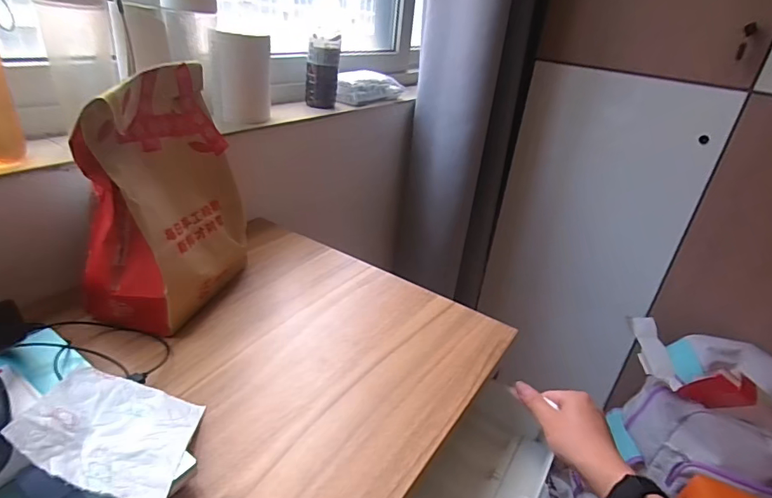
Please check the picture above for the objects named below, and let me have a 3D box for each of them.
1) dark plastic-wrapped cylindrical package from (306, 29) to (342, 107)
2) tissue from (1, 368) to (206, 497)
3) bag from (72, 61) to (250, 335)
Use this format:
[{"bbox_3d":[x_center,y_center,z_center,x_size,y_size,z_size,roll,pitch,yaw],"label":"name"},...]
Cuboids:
[{"bbox_3d":[-0.123,-0.342,0.878,0.064,0.126,0.052,3,28,-7],"label":"dark plastic-wrapped cylindrical package"},{"bbox_3d":[-0.213,0.138,0.360,0.113,0.020,0.116,23,13,-13],"label":"tissue"},{"bbox_3d":[-0.252,-0.060,0.529,0.104,0.262,0.190,10,28,6],"label":"bag"}]

